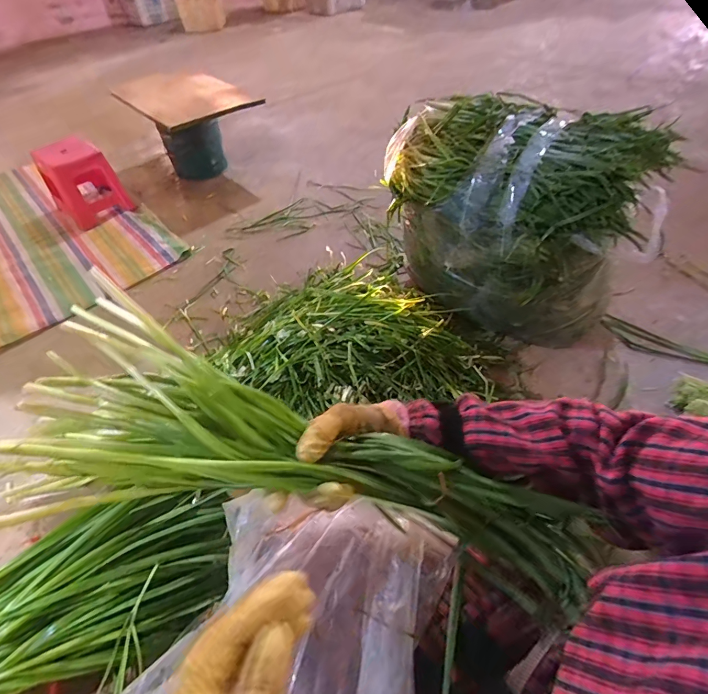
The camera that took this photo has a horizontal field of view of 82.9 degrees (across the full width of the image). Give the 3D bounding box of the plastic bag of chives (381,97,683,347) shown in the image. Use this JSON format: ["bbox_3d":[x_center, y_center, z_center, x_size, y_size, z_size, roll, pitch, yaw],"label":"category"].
[{"bbox_3d":[0.373,-0.279,0.991,0.536,0.494,0.262,29,56,27],"label":"plastic bag of chives"}]

